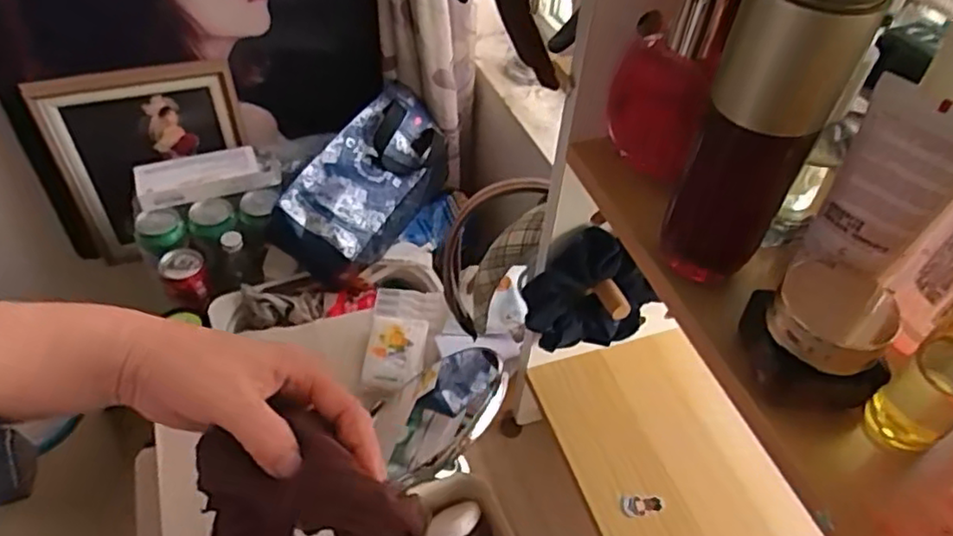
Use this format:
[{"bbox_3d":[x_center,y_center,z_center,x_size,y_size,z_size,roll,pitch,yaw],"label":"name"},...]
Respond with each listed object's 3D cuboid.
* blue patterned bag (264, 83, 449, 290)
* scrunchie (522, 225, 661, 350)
[{"bbox_3d":[-0.154,-0.123,0.920,0.132,0.132,0.290,23,50,15],"label":"blue patterned bag"},{"bbox_3d":[0.077,0.018,0.460,0.090,0.090,0.034,-3,48,-8],"label":"scrunchie"}]

